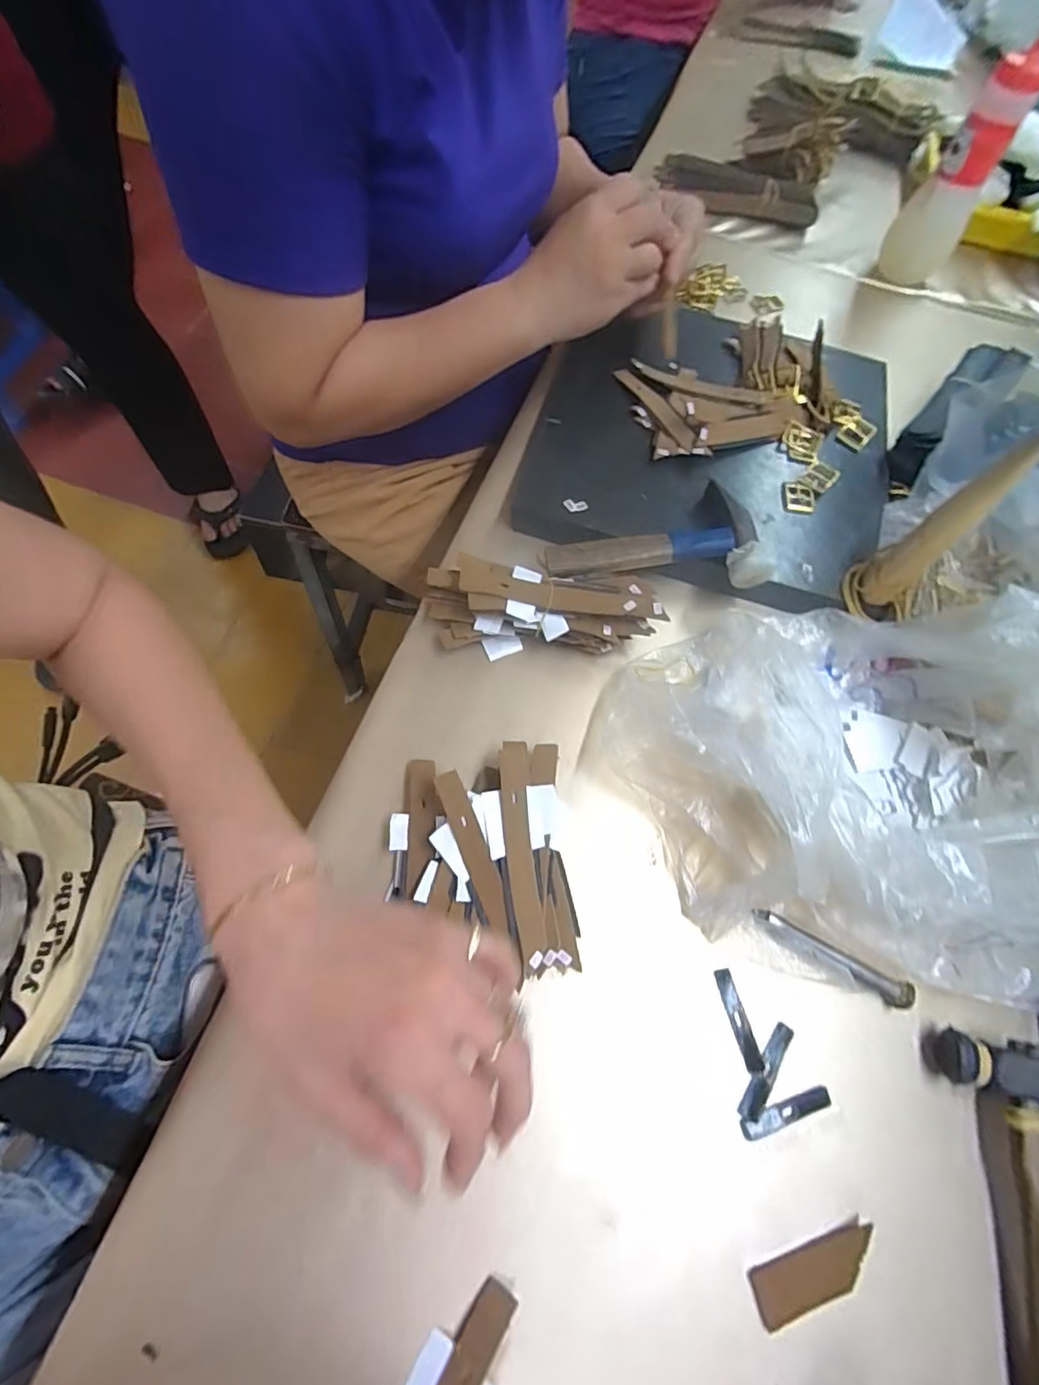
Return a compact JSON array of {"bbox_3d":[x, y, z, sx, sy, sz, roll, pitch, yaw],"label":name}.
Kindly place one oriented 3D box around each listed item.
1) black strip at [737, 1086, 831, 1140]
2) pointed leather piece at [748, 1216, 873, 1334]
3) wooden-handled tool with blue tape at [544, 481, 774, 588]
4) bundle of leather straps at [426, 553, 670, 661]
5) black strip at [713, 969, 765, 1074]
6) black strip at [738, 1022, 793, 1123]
[{"bbox_3d":[0.146,0.230,0.305,0.054,0.004,0.011,-12,68,-14],"label":"black strip"},{"bbox_3d":[0.148,0.291,0.277,0.066,0.005,0.026,-13,68,-11],"label":"pointed leather piece"},{"bbox_3d":[0.101,-0.123,0.418,0.158,0.025,0.079,1,66,-2],"label":"wooden-handled tool with blue tape"},{"bbox_3d":[0.016,-0.061,0.397,0.163,0.043,0.055,2,65,-4],"label":"bundle of leather straps"},{"bbox_3d":[0.126,0.188,0.320,0.010,0.004,0.052,-12,67,-8],"label":"black strip"},{"bbox_3d":[0.138,0.210,0.310,0.011,0.004,0.053,34,69,12],"label":"black strip"}]

